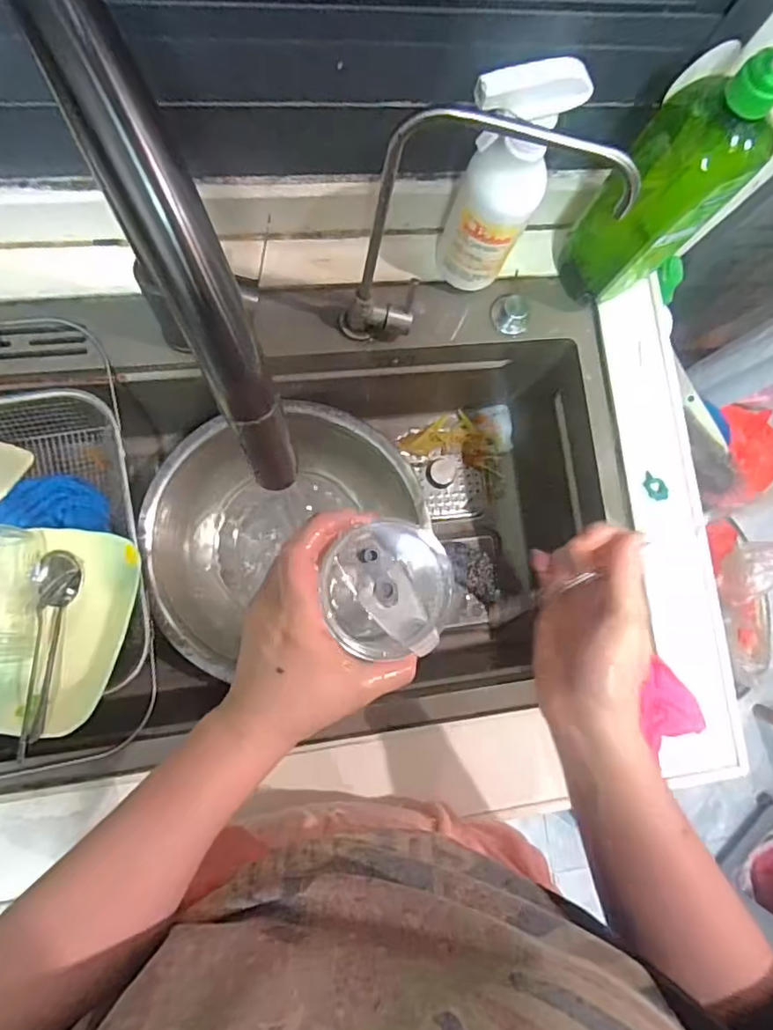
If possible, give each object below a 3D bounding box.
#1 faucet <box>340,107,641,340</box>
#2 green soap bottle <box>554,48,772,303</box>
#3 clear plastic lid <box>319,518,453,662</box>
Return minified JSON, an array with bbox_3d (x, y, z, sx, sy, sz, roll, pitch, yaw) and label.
[{"bbox_3d":[0.074,-0.225,0.477,0.207,0.267,0.040,-6,84,-8],"label":"faucet"},{"bbox_3d":[0.250,-0.289,0.492,0.077,0.288,0.091,-42,90,-10],"label":"green soap bottle"},{"bbox_3d":[0.002,0.045,0.355,0.079,0.019,0.081,1,83,-7],"label":"clear plastic lid"}]

